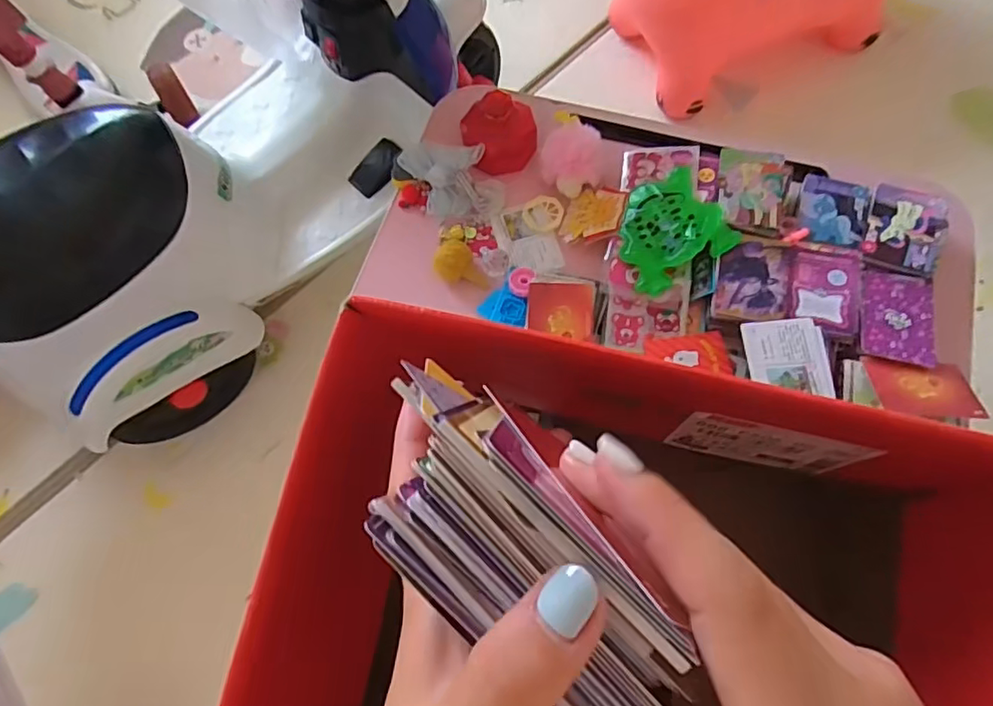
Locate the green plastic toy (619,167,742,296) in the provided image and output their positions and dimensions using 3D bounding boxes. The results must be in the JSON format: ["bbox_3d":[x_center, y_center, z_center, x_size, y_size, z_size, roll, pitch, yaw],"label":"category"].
[{"bbox_3d":[0.165,-0.121,0.565,0.107,0.023,0.102,-31,71,-10],"label":"green plastic toy"}]

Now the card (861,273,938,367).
[{"bbox_3d":[0.363,-0.033,0.523,0.060,0.008,0.086,11,69,6],"label":"card"}]

